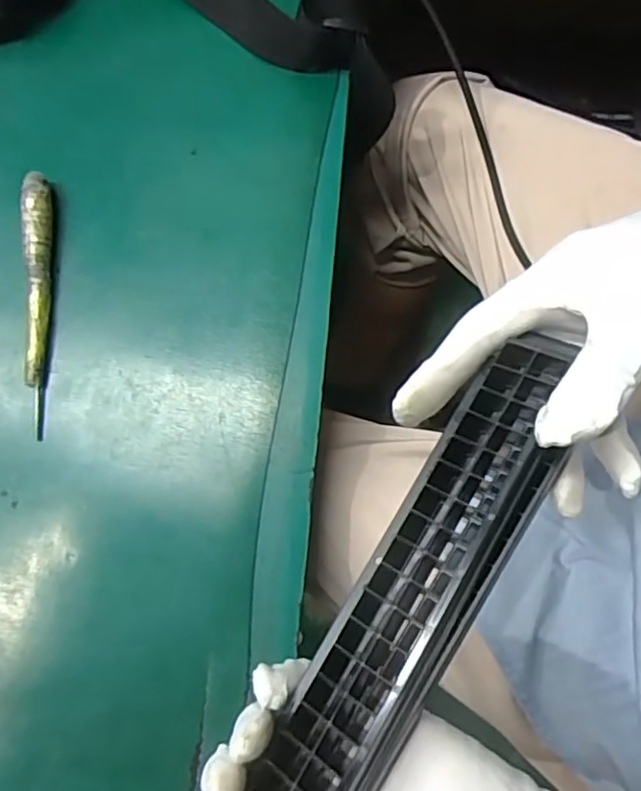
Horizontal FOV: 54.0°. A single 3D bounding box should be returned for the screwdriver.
[{"bbox_3d":[-0.165,-0.056,0.367,0.015,0.018,0.151,-2,80,0],"label":"screwdriver"}]

